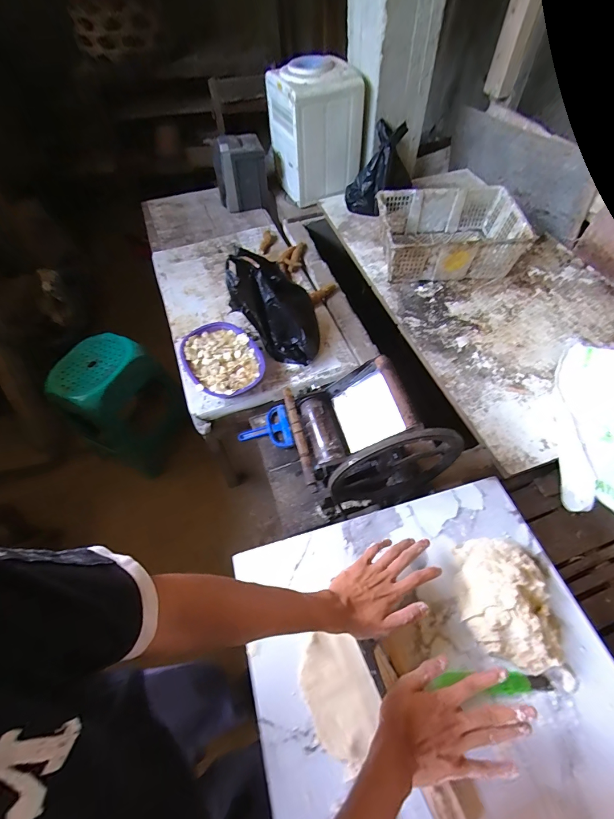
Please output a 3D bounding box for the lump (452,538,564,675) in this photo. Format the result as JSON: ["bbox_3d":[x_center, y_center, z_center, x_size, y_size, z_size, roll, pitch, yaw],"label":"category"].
[{"bbox_3d":[0.304,0.279,0.525,0.146,0.064,0.162,11,60,10],"label":"lump"}]

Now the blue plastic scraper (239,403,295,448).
[{"bbox_3d":[-0.119,0.058,0.990,0.143,0.025,0.130,-15,59,-6],"label":"blue plastic scraper"}]

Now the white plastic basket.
[{"bbox_3d":[0.516,-0.670,1.340,0.475,0.154,0.375,-3,58,1],"label":"white plastic basket"}]

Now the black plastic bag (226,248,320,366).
[{"bbox_3d":[-0.091,-0.298,1.077,0.273,0.252,0.159,30,64,19],"label":"black plastic bag"}]

